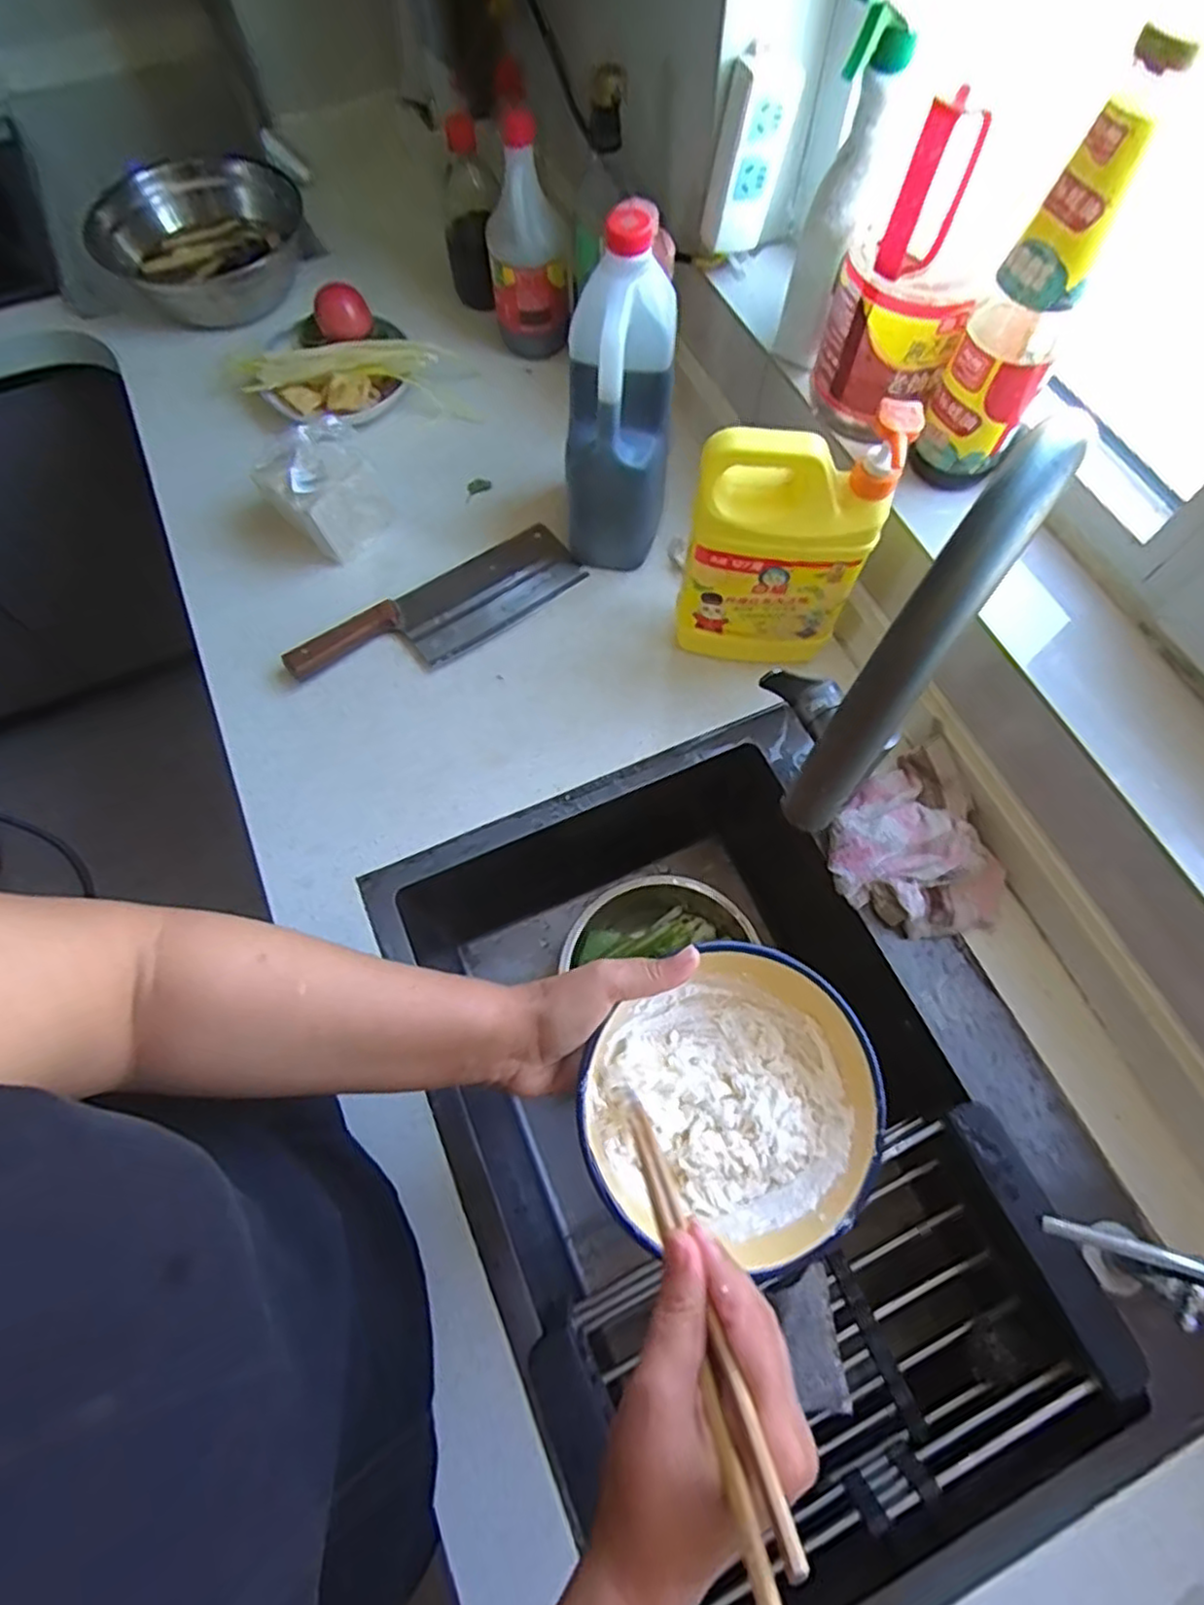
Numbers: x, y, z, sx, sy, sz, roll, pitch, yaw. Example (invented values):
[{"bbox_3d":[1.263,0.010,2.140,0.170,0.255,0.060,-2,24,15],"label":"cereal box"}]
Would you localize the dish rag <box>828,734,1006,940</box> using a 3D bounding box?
[{"bbox_3d":[0.255,0.039,0.581,0.134,0.044,0.147,-21,69,-8],"label":"dish rag"}]

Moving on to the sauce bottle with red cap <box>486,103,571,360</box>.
[{"bbox_3d":[-0.082,-0.600,0.760,0.086,0.199,0.078,-3,68,-1],"label":"sauce bottle with red cap"}]

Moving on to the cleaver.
[{"bbox_3d":[-0.156,-0.186,0.689,0.288,0.022,0.093,-38,72,-14],"label":"cleaver"}]

